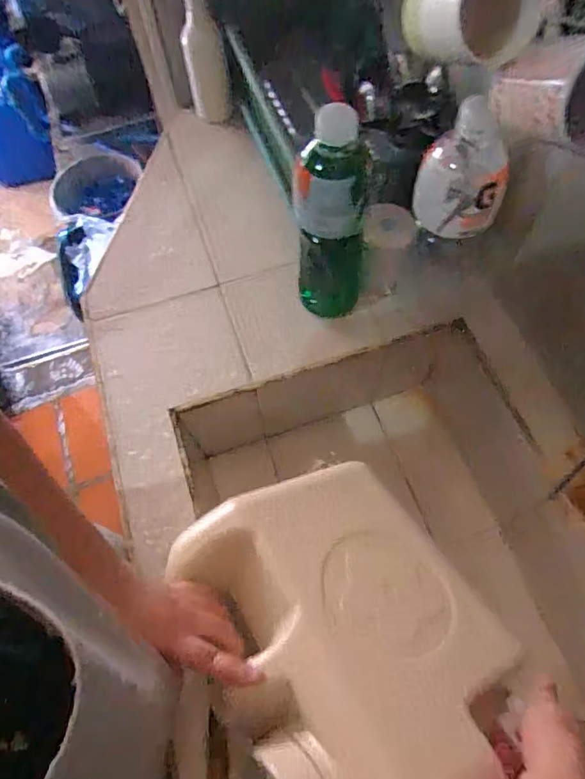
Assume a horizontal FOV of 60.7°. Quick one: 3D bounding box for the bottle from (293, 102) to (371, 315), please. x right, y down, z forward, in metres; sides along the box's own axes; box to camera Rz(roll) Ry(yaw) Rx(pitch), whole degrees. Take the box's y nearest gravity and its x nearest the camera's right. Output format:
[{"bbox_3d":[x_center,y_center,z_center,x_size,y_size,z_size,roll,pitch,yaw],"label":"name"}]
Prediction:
[{"bbox_3d":[0.050,-0.187,0.624,0.091,0.305,0.061,0,65,3],"label":"bottle"}]

